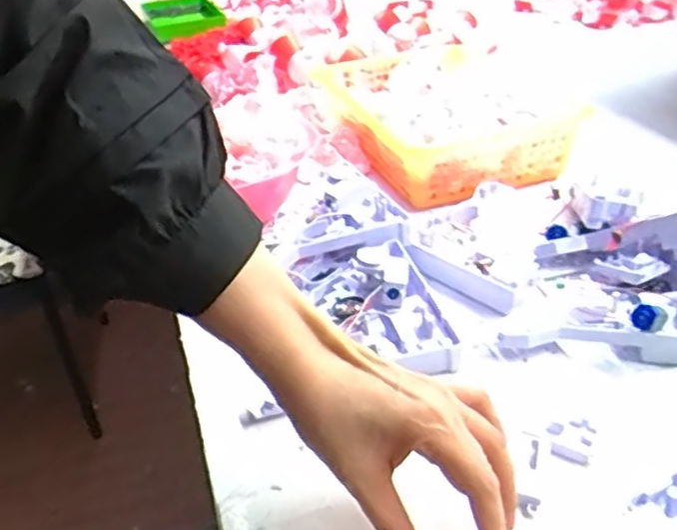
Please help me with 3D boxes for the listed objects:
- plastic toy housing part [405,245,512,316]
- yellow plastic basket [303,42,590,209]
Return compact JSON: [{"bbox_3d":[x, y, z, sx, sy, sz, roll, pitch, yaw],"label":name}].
[{"bbox_3d":[0.101,0.015,0.587,0.012,0.028,0.104,-27,39,-31],"label":"plastic toy housing part"},{"bbox_3d":[0.123,-0.194,0.860,0.237,0.065,0.362,-13,34,-13],"label":"yellow plastic basket"}]

